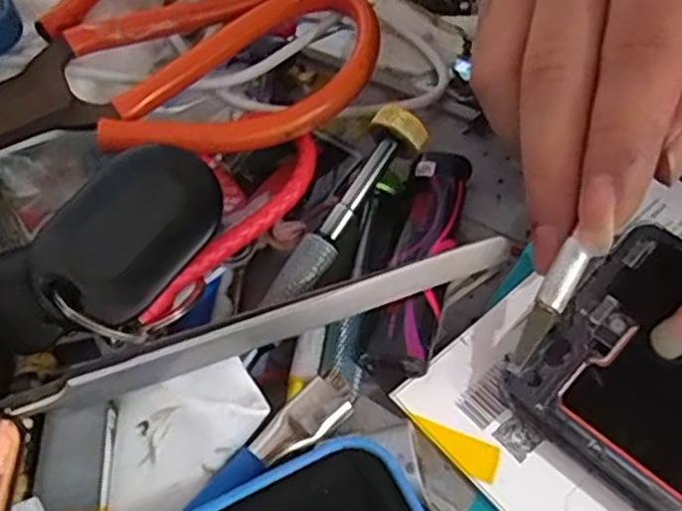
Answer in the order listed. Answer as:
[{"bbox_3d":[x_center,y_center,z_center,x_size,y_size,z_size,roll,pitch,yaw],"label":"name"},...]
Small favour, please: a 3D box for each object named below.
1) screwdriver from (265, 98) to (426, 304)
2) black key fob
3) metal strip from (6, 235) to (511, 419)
[{"bbox_3d":[0.003,-0.014,0.210,0.017,0.018,0.080,25,62,19],"label":"screwdriver"},{"bbox_3d":[-0.060,-0.004,0.197,0.037,0.018,0.056,29,64,22],"label":"black key fob"},{"bbox_3d":[-0.018,0.019,0.189,0.137,0.009,0.004,-18,17,-10],"label":"metal strip"}]

